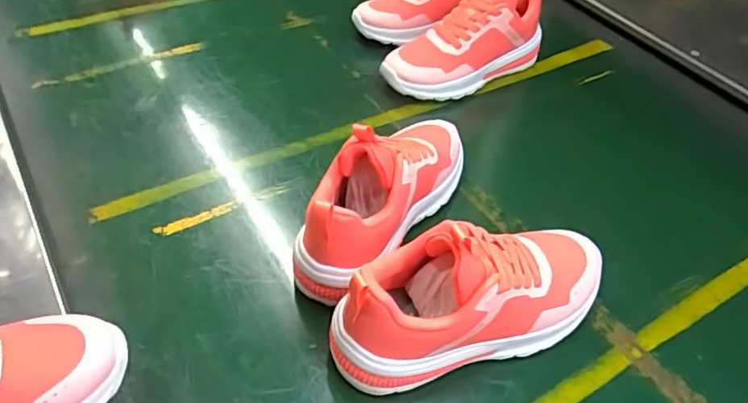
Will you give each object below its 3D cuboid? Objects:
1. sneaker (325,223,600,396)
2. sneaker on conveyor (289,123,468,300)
[{"bbox_3d":[0.082,0.067,0.423,0.235,0.114,0.080,-14,51,-17],"label":"sneaker"},{"bbox_3d":[0.013,-0.018,0.491,0.068,0.122,0.223,28,52,20],"label":"sneaker on conveyor"}]

